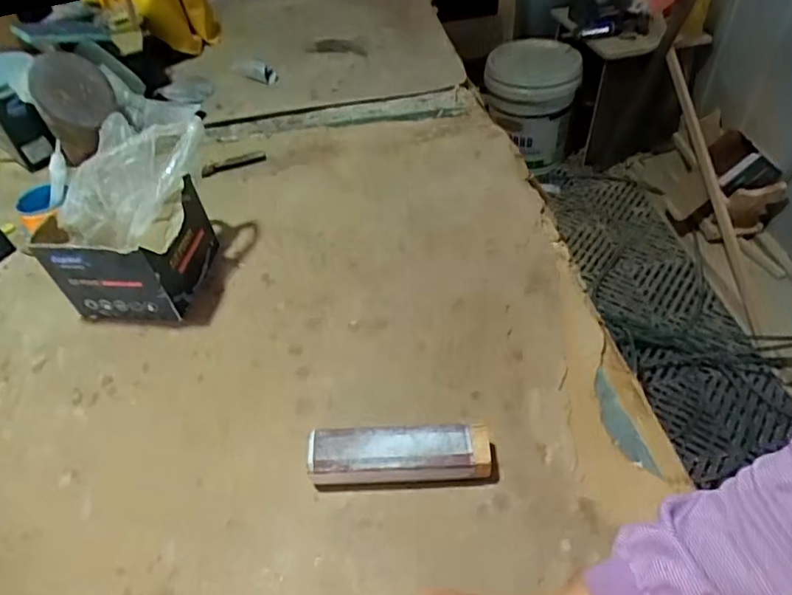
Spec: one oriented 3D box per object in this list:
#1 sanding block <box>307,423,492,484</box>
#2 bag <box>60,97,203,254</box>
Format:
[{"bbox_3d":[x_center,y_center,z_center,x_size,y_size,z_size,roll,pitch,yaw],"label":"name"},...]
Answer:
[{"bbox_3d":[0.003,0.137,0.494,0.155,0.033,0.040,-3,48,4],"label":"sanding block"},{"bbox_3d":[-0.281,-0.131,0.604,0.146,0.095,0.161,10,49,15],"label":"bag"}]

